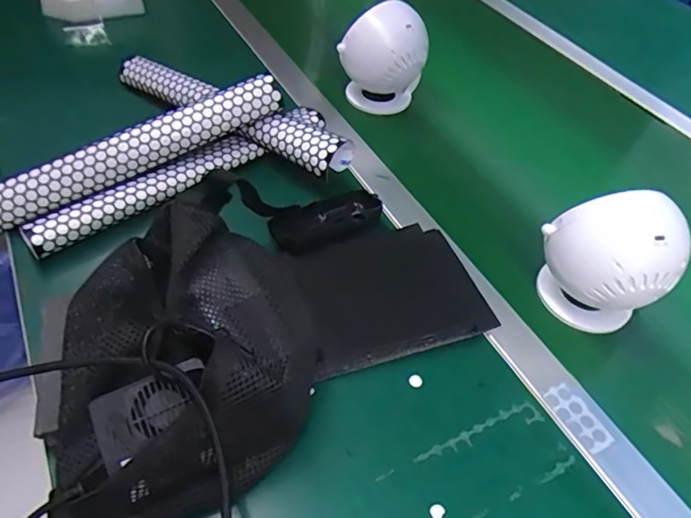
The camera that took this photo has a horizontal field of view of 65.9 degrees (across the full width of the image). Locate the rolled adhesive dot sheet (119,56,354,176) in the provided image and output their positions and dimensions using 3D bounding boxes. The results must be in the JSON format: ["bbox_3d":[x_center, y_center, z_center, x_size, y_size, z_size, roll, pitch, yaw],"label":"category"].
[{"bbox_3d":[-0.137,-0.167,0.600,0.312,0.045,0.042,29,53,17],"label":"rolled adhesive dot sheet"}]

